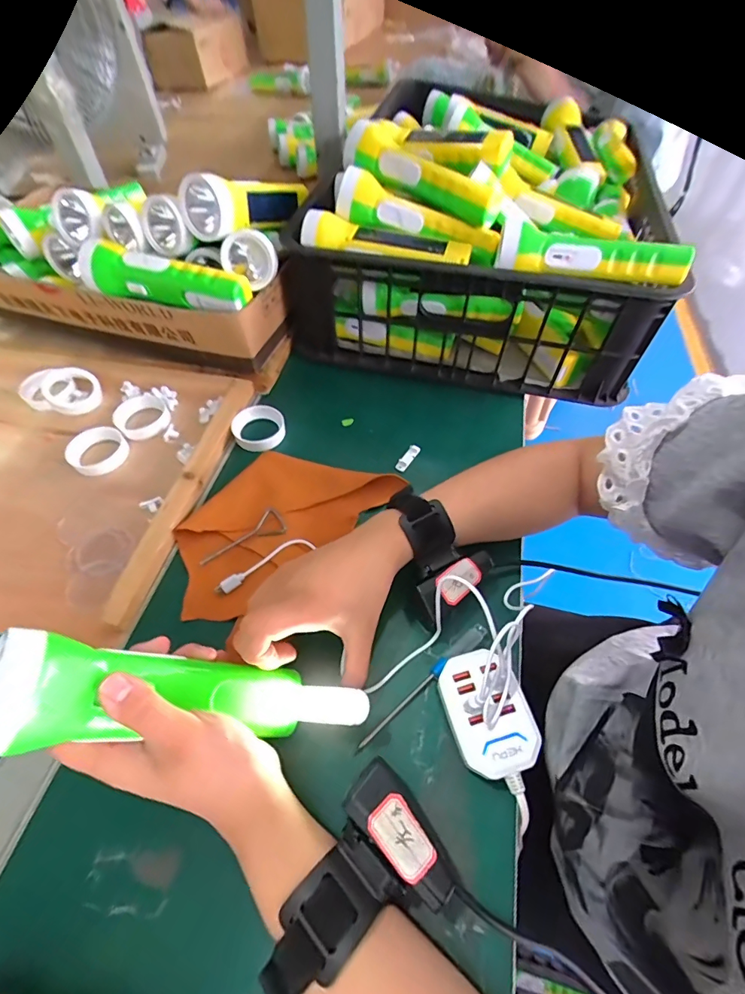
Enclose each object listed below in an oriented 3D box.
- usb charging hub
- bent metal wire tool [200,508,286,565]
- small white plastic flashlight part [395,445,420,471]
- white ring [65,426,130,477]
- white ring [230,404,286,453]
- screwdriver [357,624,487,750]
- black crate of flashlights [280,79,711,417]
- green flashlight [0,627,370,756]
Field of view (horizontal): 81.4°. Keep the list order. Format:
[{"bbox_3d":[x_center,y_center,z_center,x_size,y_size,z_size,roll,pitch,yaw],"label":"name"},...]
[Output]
[{"bbox_3d":[0.077,0.147,0.296,0.052,0.029,0.074,-14,56,-9],"label":"usb charging hub"},{"bbox_3d":[-0.117,0.034,0.385,0.076,0.005,0.029,-20,57,-13],"label":"bent metal wire tool"},{"bbox_3d":[0.037,-0.041,0.446,0.011,0.012,0.032,29,60,19],"label":"small white plastic flashlight part"},{"bbox_3d":[-0.277,-0.047,0.438,0.054,0.019,0.054,0,55,0],"label":"white ring"},{"bbox_3d":[-0.119,-0.074,0.461,0.055,0.016,0.053,0,55,0],"label":"white ring"},{"bbox_3d":[0.037,0.135,0.316,0.122,0.009,0.011,-33,61,-20],"label":"screwdriver"},{"bbox_3d":[0.127,-0.275,0.499,0.375,0.184,0.253,17,57,12],"label":"black crate of flashlights"},{"bbox_3d":[-0.096,0.111,0.239,0.190,0.046,0.048,21,48,-31],"label":"green flashlight"}]

